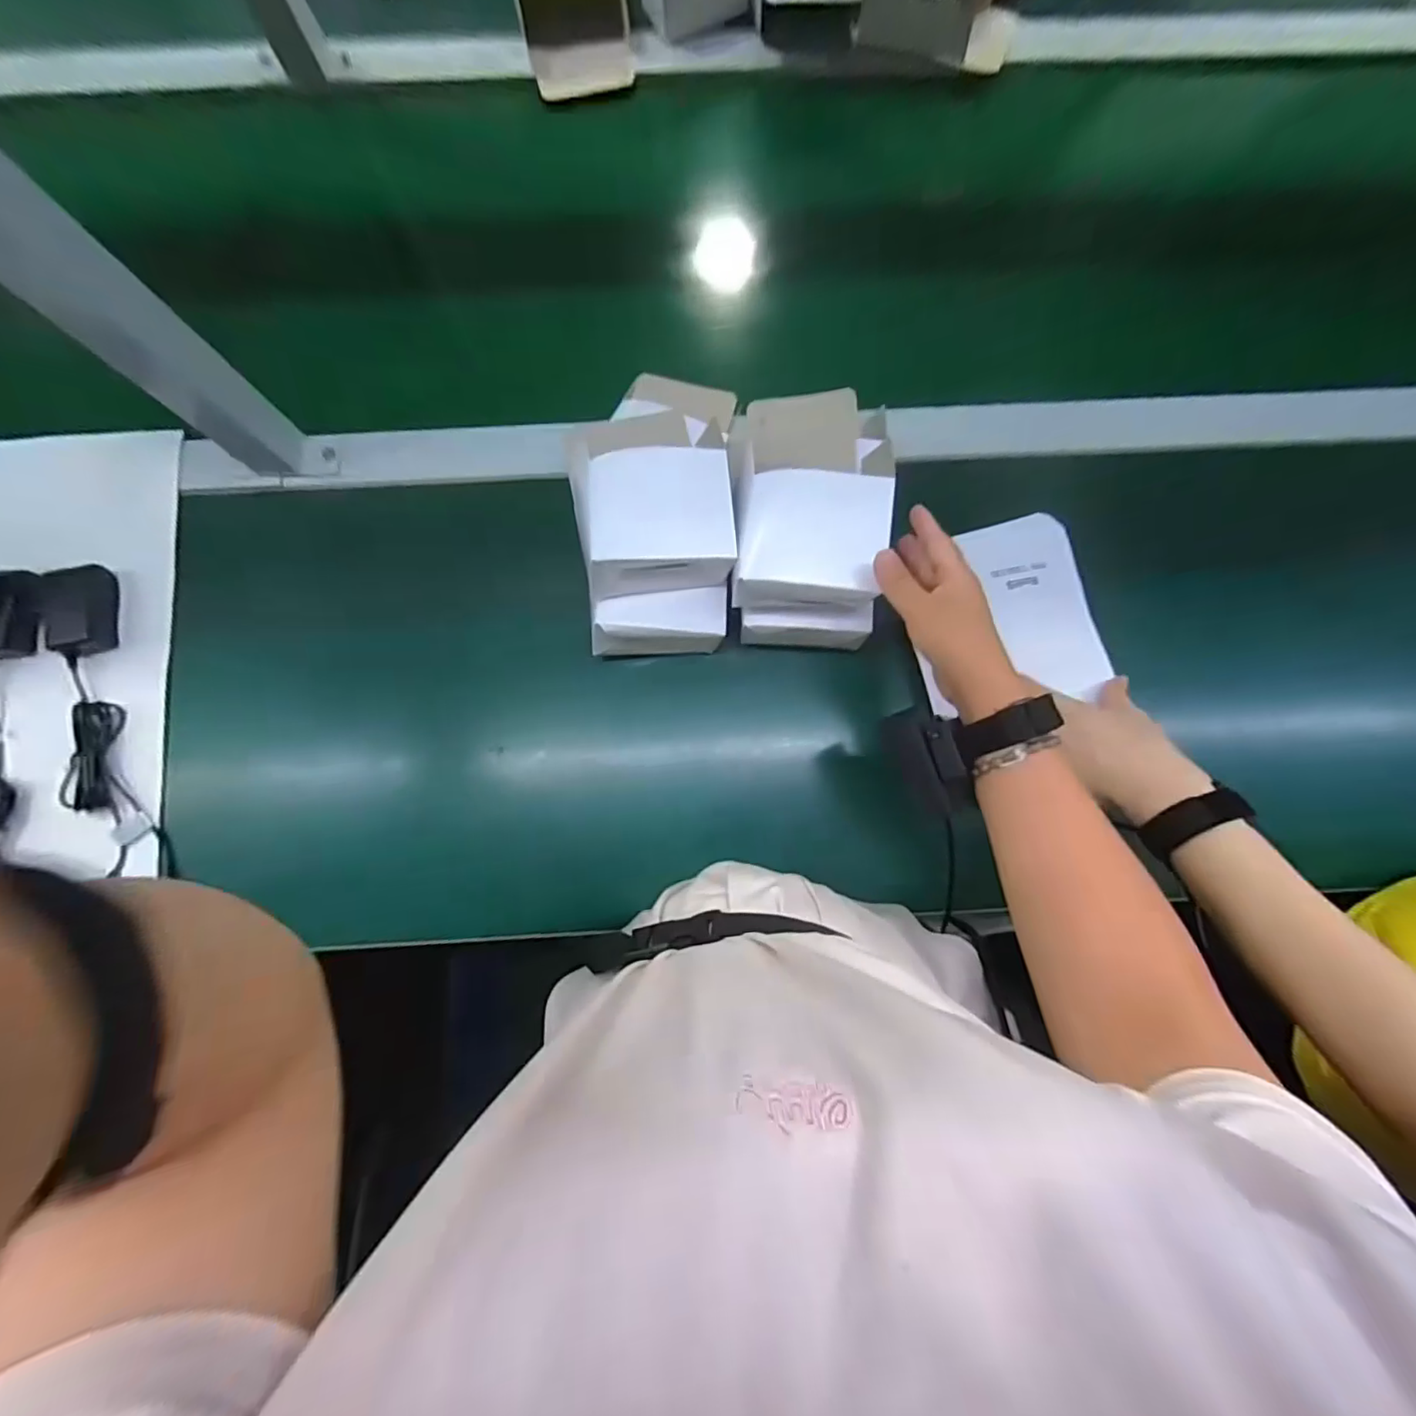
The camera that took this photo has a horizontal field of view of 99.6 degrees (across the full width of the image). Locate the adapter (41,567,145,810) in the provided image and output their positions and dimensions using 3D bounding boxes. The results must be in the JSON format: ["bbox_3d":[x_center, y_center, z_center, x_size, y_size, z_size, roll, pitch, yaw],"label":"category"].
[{"bbox_3d":[-0.518,-0.014,0.498,0.050,0.028,0.211,-16,79,-2],"label":"adapter"}]

